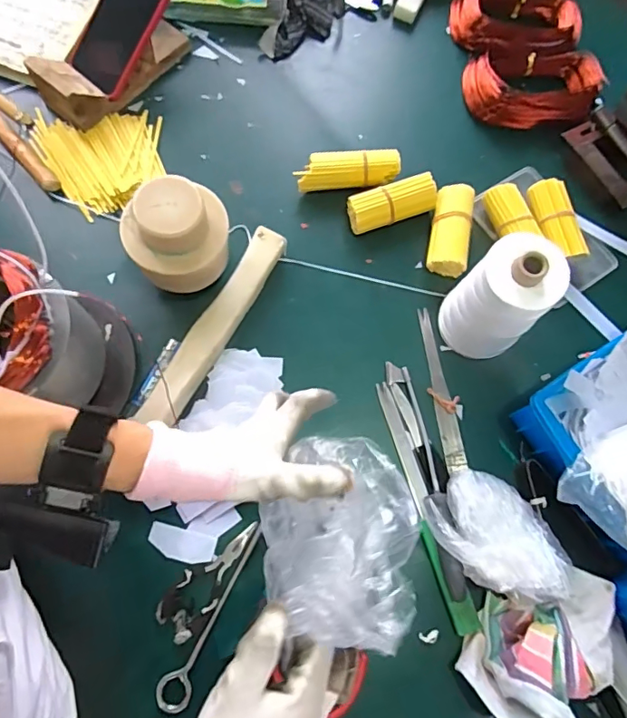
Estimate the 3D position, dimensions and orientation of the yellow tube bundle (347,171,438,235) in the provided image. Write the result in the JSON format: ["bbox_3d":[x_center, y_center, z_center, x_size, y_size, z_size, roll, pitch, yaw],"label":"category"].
[{"bbox_3d":[0.100,-0.199,0.646,0.116,0.036,0.047,-17,75,-9],"label":"yellow tube bundle"}]

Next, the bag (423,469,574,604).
[{"bbox_3d":[0.193,0.183,0.513,0.101,0.060,0.149,-43,81,-15],"label":"bag"}]

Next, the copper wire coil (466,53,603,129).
[{"bbox_3d":[0.312,-0.388,0.718,0.181,0.039,0.113,6,73,-3],"label":"copper wire coil"}]

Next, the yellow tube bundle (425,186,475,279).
[{"bbox_3d":[0.174,-0.164,0.636,0.050,0.035,0.110,12,73,-1],"label":"yellow tube bundle"}]

